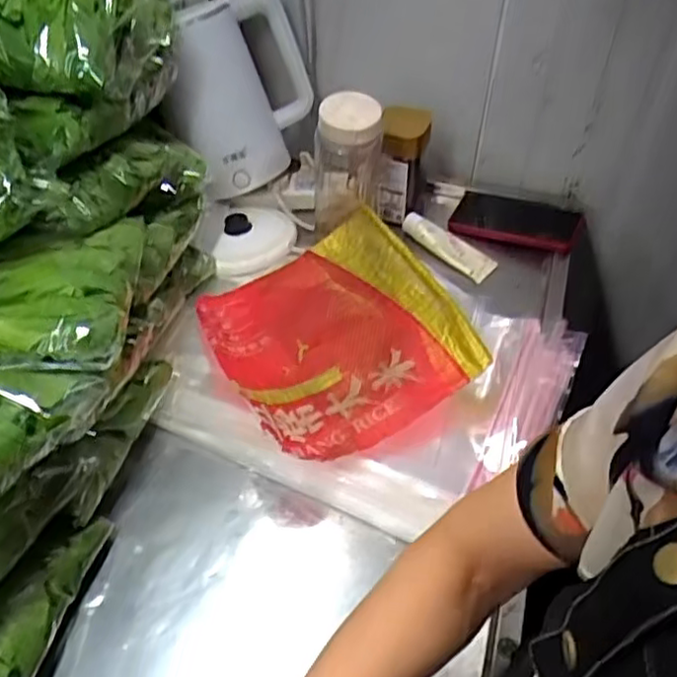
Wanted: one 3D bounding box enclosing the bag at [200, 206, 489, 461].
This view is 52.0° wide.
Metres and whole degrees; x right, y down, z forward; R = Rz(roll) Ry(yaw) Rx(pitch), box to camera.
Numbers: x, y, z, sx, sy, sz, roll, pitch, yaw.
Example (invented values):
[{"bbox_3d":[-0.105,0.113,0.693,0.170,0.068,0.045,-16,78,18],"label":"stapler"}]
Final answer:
[{"bbox_3d":[-0.007,-0.002,0.768,0.246,0.083,0.294,-23,51,-21],"label":"bag"}]

